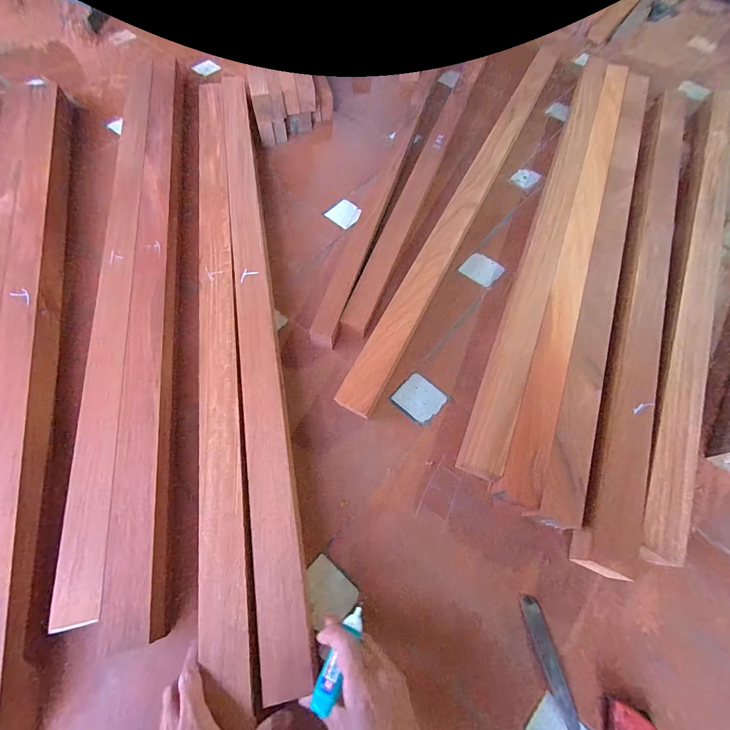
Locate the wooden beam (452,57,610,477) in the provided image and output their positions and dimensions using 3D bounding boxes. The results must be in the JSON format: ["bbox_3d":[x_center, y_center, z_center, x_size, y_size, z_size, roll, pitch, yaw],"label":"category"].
[{"bbox_3d":[0.381,-0.294,0.727,0.071,0.058,1.103,21,66,9],"label":"wooden beam"}]

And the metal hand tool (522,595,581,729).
[{"bbox_3d":[0.229,0.364,0.435,0.022,0.004,0.138,-11,65,-6],"label":"metal hand tool"}]

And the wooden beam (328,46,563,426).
[{"bbox_3d":[0.220,-0.345,0.741,0.066,0.059,1.048,25,67,10],"label":"wooden beam"}]

